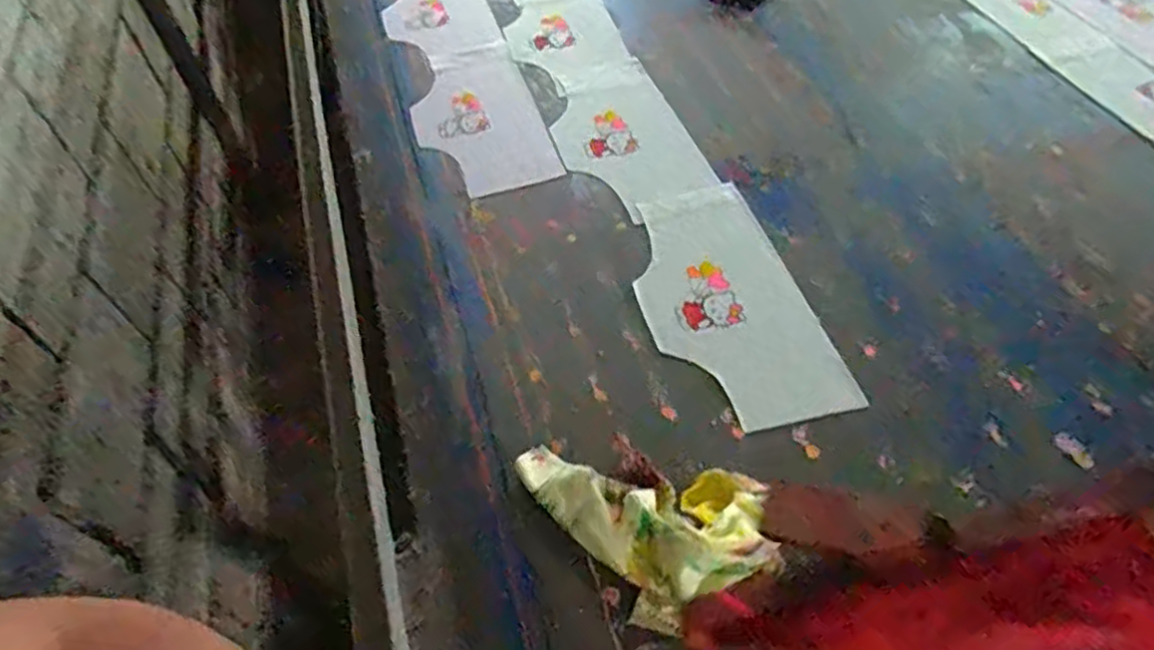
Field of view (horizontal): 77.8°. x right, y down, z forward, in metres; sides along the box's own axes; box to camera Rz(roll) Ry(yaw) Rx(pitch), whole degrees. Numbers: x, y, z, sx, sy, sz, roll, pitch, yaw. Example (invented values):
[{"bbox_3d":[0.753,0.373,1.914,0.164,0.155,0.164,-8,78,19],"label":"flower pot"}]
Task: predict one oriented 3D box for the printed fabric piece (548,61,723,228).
[{"bbox_3d":[0.054,-0.234,0.881,0.153,0.010,0.265,-18,53,-11],"label":"printed fabric piece"}]

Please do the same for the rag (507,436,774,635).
[{"bbox_3d":[0.056,0.132,0.562,0.131,0.062,0.187,-32,57,-20],"label":"rag"}]

